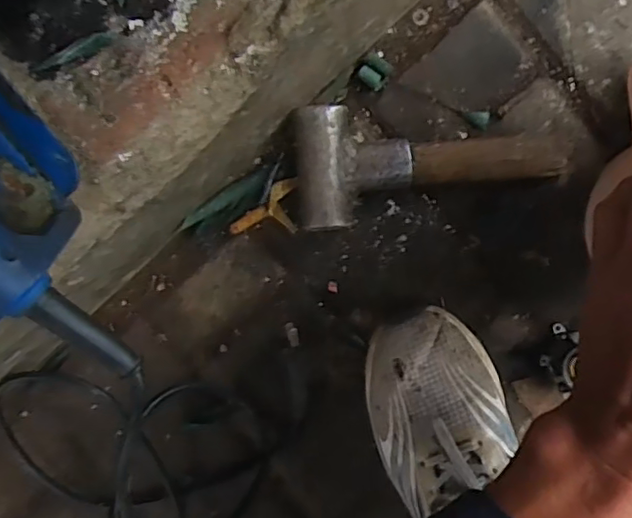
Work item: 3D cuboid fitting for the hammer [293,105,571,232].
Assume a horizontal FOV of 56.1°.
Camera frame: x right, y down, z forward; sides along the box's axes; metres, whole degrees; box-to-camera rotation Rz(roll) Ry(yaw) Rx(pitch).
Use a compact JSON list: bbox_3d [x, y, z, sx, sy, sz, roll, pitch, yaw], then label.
[{"bbox_3d":[0.085,-0.070,0.430,0.192,0.042,0.087,-3,96,8],"label":"hammer"}]

